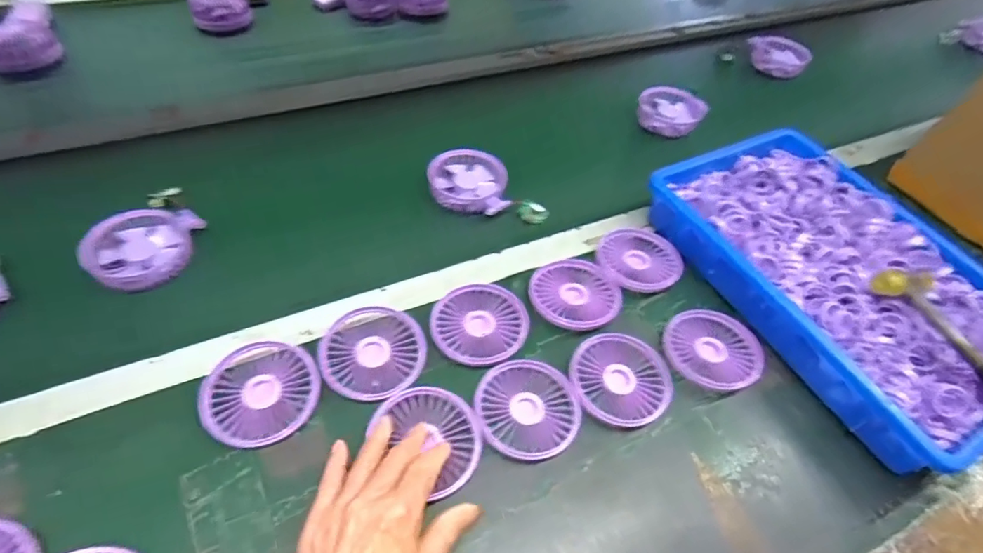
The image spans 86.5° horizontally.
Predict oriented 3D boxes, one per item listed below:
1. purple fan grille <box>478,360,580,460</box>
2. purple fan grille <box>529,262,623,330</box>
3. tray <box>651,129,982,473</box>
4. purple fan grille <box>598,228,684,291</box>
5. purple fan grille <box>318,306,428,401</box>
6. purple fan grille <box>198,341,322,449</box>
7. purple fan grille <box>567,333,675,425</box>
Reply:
[{"bbox_3d":[0.030,0.113,0.450,0.084,0.014,0.085,3,51,-4],"label":"purple fan grille"},{"bbox_3d":[0.084,0.016,0.524,0.089,0.015,0.085,3,51,-4],"label":"purple fan grille"},{"bbox_3d":[0.361,-0.007,0.557,0.250,0.071,0.378,-23,57,-23],"label":"tray"},{"bbox_3d":[0.158,-0.017,0.563,0.086,0.018,0.083,3,51,-4],"label":"purple fan grille"},{"bbox_3d":[-0.104,0.066,0.461,0.089,0.009,0.085,-1,51,-7],"label":"purple fan grille"},{"bbox_3d":[-0.191,0.098,0.433,0.091,0.021,0.085,3,51,-4],"label":"purple fan grille"},{"bbox_3d":[0.117,0.094,0.475,0.090,0.016,0.085,3,51,-4],"label":"purple fan grille"}]

